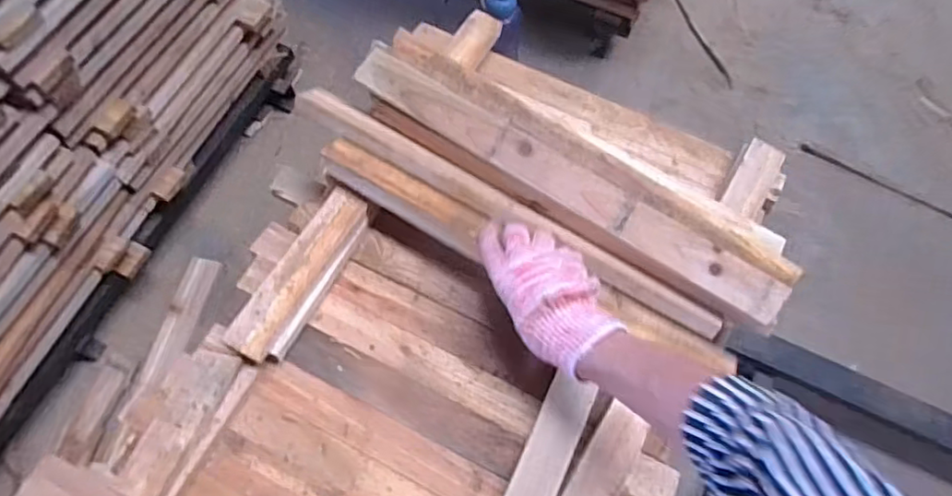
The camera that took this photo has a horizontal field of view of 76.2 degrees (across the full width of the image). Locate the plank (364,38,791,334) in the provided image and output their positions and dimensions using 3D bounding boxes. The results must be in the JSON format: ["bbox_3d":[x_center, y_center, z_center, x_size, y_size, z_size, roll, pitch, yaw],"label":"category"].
[{"bbox_3d":[0.095,-0.083,0.637,0.493,0.024,0.084,33,70,11],"label":"plank"}]

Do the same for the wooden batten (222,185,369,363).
[{"bbox_3d":[-0.184,0.026,0.662,0.052,0.045,0.213,27,69,8],"label":"wooden batten"}]

